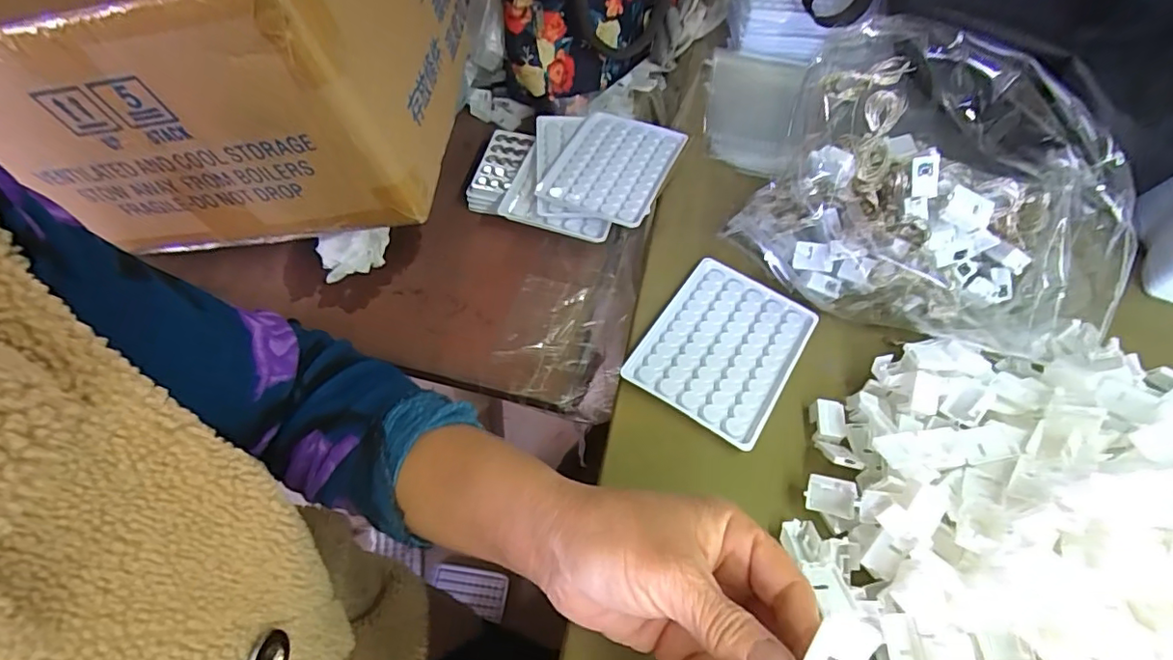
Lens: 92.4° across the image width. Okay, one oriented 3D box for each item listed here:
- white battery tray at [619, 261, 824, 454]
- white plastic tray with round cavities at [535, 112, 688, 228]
[{"bbox_3d":[0.095,0.010,0.387,0.094,0.007,0.126,29,58,17],"label":"white battery tray"},{"bbox_3d":[0.022,-0.145,0.491,0.096,0.012,0.119,22,56,12],"label":"white plastic tray with round cavities"}]

